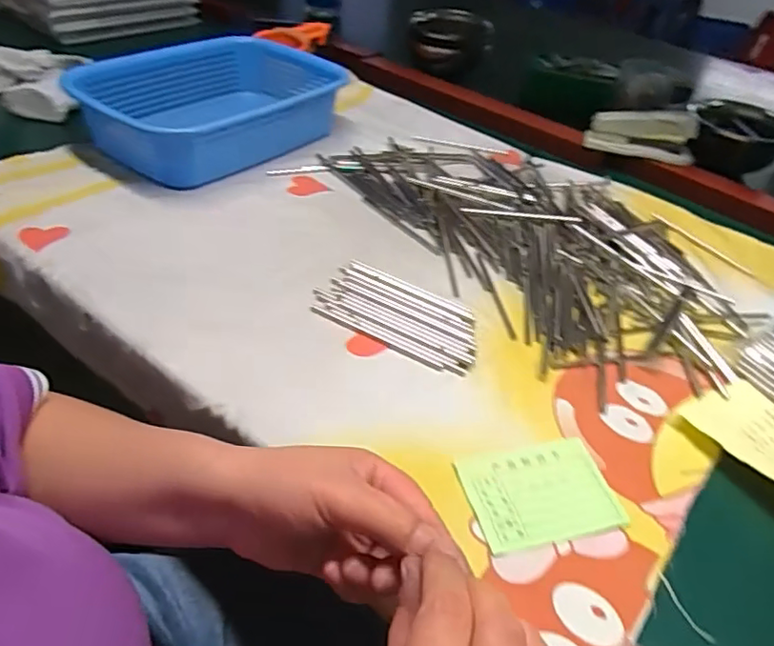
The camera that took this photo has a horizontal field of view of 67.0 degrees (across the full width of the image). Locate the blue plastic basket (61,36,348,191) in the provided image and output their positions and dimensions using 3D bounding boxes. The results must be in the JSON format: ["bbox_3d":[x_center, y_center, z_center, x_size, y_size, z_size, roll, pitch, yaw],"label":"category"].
[{"bbox_3d":[-0.199,-0.260,0.692,0.204,0.071,0.287,35,48,27],"label":"blue plastic basket"}]

